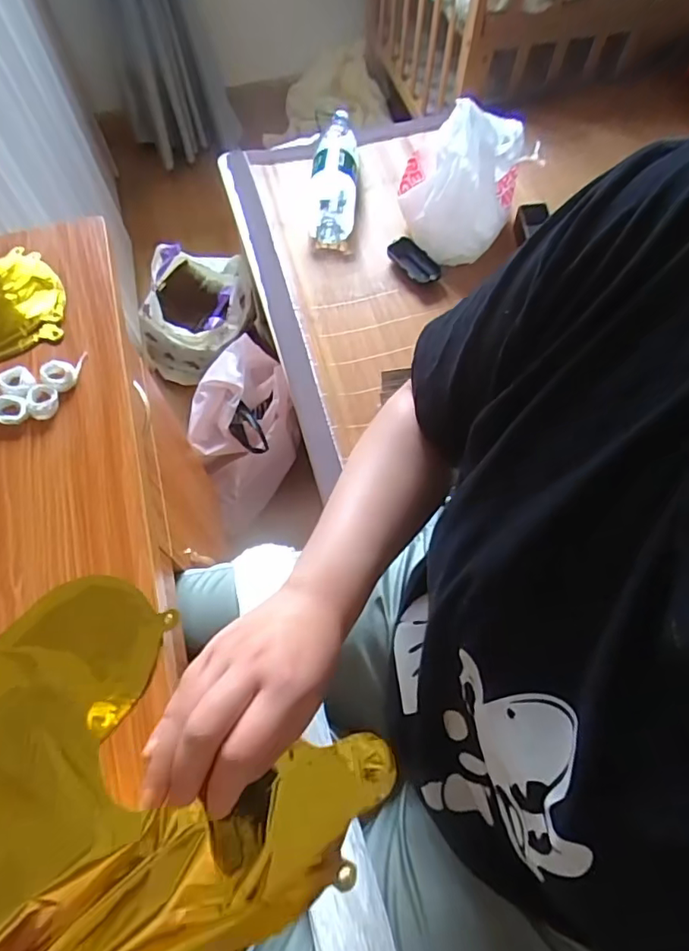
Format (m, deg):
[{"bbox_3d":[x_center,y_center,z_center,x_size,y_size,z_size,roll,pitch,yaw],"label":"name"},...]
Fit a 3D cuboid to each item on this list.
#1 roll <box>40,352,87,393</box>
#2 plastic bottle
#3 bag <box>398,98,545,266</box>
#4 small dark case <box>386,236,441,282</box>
[{"bbox_3d":[-0.256,-0.096,0.499,0.029,0.011,0.045,15,65,7],"label":"roll"},{"bbox_3d":[-0.020,-0.578,1.077,0.092,0.097,0.297,1,64,2],"label":"plastic bottle"},{"bbox_3d":[0.203,-0.500,0.953,0.210,0.170,0.169,10,65,6],"label":"bag"},{"bbox_3d":[0.122,-0.383,0.985,0.106,0.023,0.053,39,71,18],"label":"small dark case"}]

